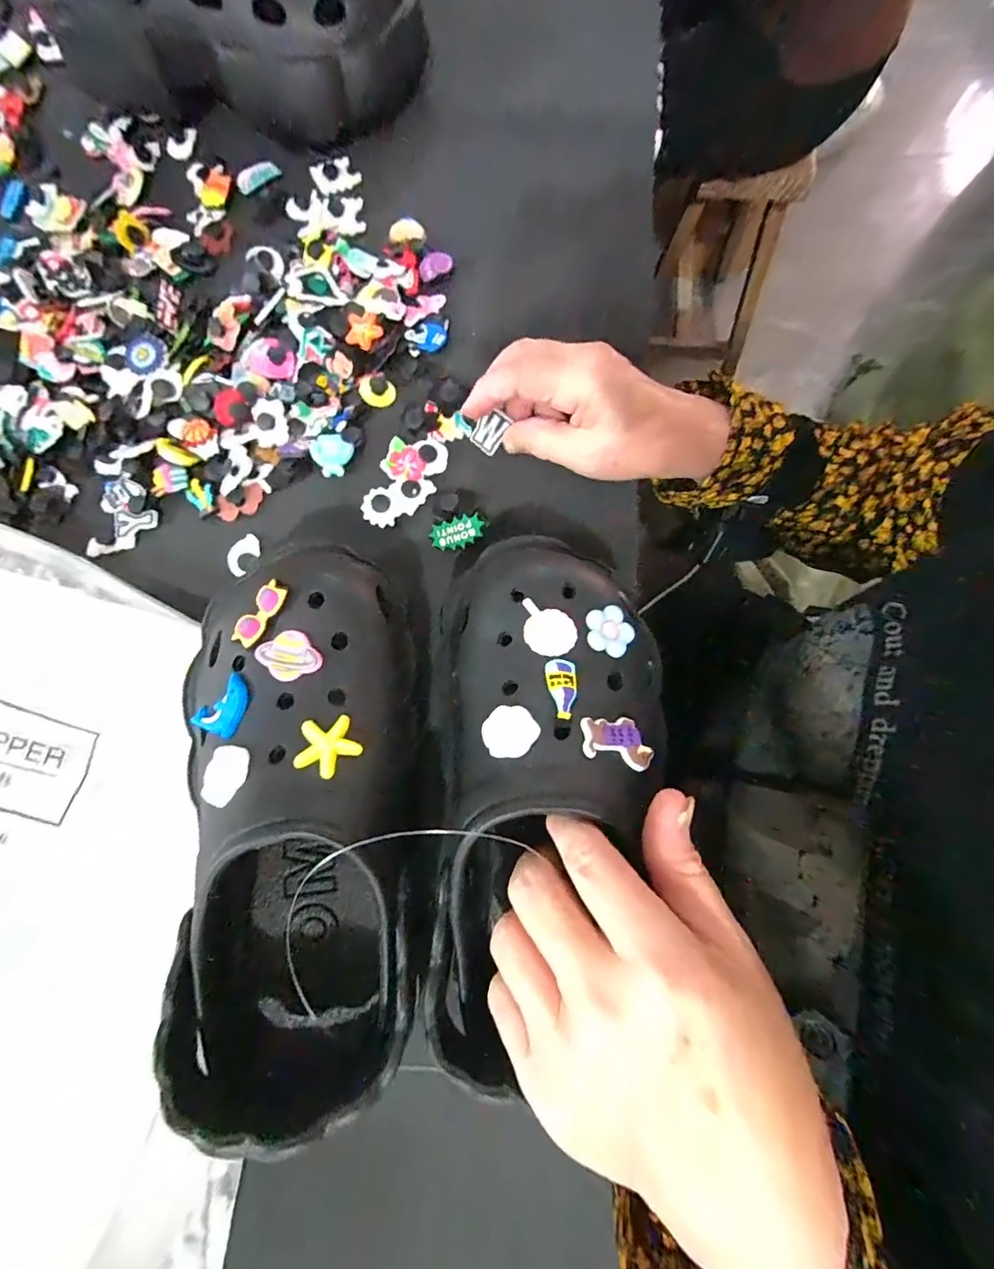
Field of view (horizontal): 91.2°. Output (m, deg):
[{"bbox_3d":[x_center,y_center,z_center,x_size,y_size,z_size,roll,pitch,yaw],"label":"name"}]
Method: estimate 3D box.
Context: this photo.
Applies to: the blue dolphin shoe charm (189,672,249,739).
[{"bbox_3d":[-0.120,0.030,0.214,0.026,0.006,0.026,16,79,23],"label":"blue dolphin shoe charm"}]

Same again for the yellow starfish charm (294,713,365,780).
[{"bbox_3d":[-0.069,0.045,0.195,0.025,0.004,0.025,6,58,-9],"label":"yellow starfish charm"}]

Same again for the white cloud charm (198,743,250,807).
[{"bbox_3d":[-0.110,0.057,0.197,0.023,0.004,0.023,12,71,25],"label":"white cloud charm"}]

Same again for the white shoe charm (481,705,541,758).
[{"bbox_3d":[0.005,0.040,0.199,0.023,0.004,0.022,-8,52,10],"label":"white shoe charm"}]

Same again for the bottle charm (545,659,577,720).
[{"bbox_3d":[0.028,0.023,0.208,0.013,0.004,0.027,-4,61,0],"label":"bottle charm"}]

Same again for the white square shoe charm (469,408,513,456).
[{"bbox_3d":[-0.004,-0.127,0.304,0.019,0.026,0.004,39,38,-3],"label":"white square shoe charm"}]

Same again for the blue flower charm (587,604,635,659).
[{"bbox_3d":[0.052,-0.002,0.221,0.022,0.005,0.023,0,79,1],"label":"blue flower charm"}]

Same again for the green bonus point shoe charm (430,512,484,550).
[{"bbox_3d":[-0.024,-0.063,0.299,0.032,0.004,0.018,-21,84,0],"label":"green bonus point shoe charm"}]

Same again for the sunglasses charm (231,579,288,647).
[{"bbox_3d":[-0.105,-0.010,0.214,0.013,0.004,0.031,28,81,6],"label":"sunglasses charm"}]

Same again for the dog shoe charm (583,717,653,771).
[{"bbox_3d":[0.050,0.044,0.201,0.032,0.004,0.021,9,60,-20],"label":"dog shoe charm"}]

